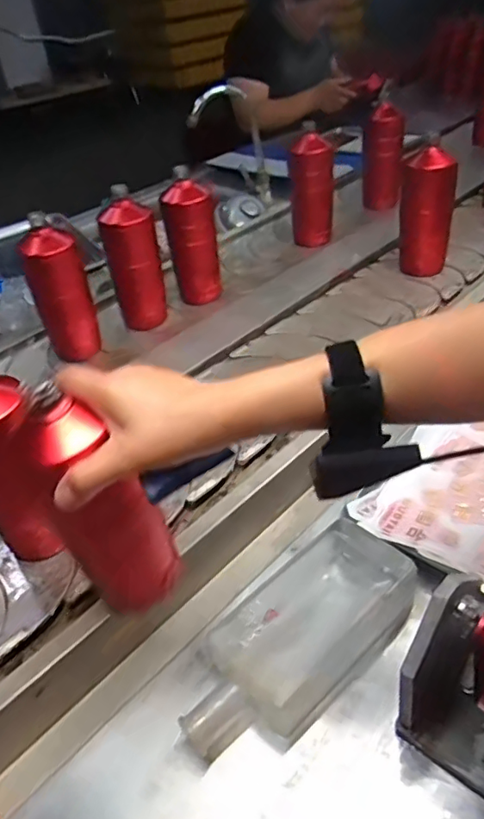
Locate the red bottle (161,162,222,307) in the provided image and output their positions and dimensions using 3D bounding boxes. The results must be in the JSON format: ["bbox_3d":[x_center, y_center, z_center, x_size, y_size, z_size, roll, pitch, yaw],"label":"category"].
[{"bbox_3d":[-0.082,-0.273,0.903,0.064,0.196,0.064,-18,38,-15],"label":"red bottle"}]

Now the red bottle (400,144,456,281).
[{"bbox_3d":[0.299,-0.314,0.914,0.076,0.186,0.072,9,39,20],"label":"red bottle"}]

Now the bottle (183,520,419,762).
[{"bbox_3d":[0.050,0.191,0.472,0.100,0.051,0.227,26,47,36],"label":"bottle"}]

